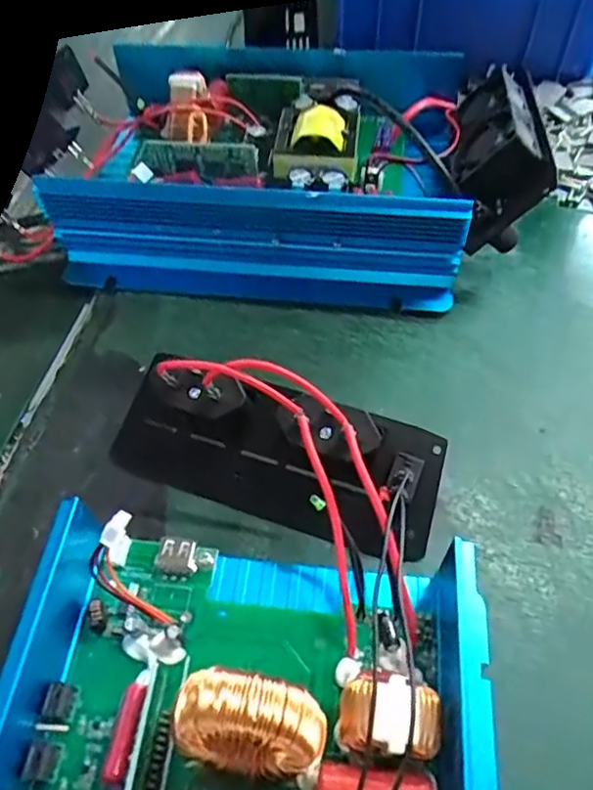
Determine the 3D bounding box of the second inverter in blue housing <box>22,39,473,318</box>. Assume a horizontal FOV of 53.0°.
[{"bbox_3d":[-0.016,-0.128,0.337,0.211,0.061,0.149,4,56,6],"label":"second inverter in blue housing"}]

